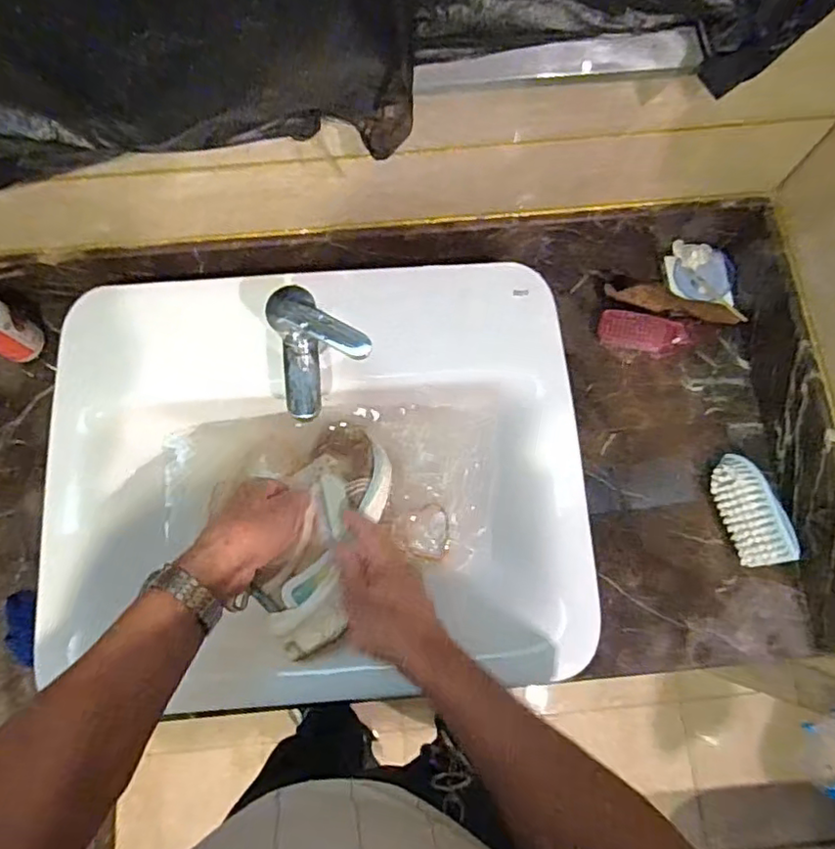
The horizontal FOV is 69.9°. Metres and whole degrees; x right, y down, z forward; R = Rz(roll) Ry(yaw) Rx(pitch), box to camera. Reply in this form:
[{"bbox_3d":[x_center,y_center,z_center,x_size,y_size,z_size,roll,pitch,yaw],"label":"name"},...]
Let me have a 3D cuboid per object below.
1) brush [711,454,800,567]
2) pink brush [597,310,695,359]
[{"bbox_3d":[0.383,0.097,0.687,0.064,0.061,0.123,-18,78,-4],"label":"brush"},{"bbox_3d":[0.288,-0.115,0.746,0.115,0.026,0.046,14,77,3],"label":"pink brush"}]

